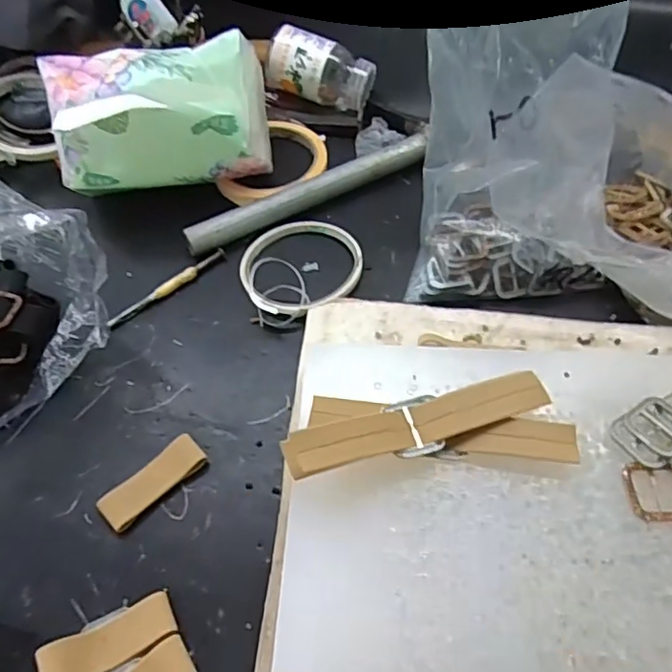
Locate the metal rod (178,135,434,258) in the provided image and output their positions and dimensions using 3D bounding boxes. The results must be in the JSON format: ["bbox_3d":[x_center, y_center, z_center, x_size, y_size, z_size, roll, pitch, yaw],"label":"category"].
[{"bbox_3d":[-0.018,-0.109,0.439,0.200,0.020,0.019,-25,59,-14],"label":"metal rod"}]

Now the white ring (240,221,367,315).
[{"bbox_3d":[-0.026,-0.051,0.403,0.085,0.014,0.095,17,53,16],"label":"white ring"}]

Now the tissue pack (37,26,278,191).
[{"bbox_3d":[-0.127,-0.155,0.426,0.149,0.097,0.076,-7,56,-3],"label":"tissue pack"}]

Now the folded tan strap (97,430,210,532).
[{"bbox_3d":[-0.102,0.081,0.321,0.060,0.007,0.022,-39,63,-21],"label":"folded tan strap"}]

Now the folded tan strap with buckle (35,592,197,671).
[{"bbox_3d":[-0.099,0.154,0.264,0.058,0.017,0.052,-28,60,-16],"label":"folded tan strap with buckle"}]

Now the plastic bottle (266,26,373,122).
[{"bbox_3d":[-0.012,-0.220,0.487,0.083,0.057,0.040,16,56,11],"label":"plastic bottle"}]

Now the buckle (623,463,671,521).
[{"bbox_3d":[0.150,0.072,0.265,0.027,0.004,0.026,-1,56,2],"label":"buckle"}]

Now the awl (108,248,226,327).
[{"bbox_3d":[-0.116,-0.035,0.399,0.094,0.006,0.007,-38,63,-21],"label":"awl"}]

